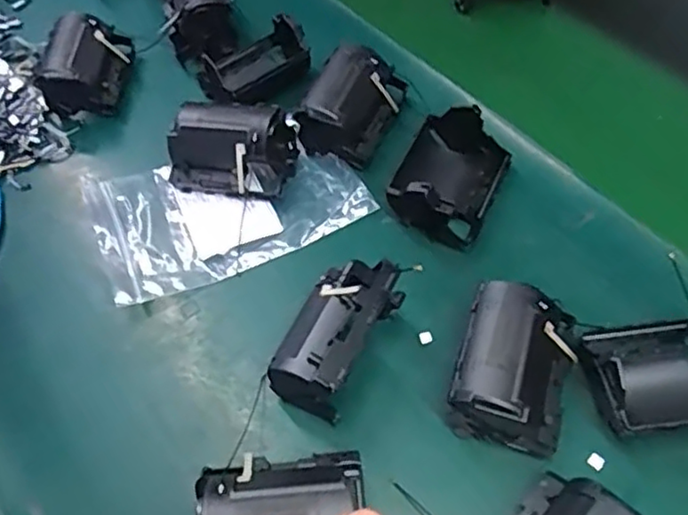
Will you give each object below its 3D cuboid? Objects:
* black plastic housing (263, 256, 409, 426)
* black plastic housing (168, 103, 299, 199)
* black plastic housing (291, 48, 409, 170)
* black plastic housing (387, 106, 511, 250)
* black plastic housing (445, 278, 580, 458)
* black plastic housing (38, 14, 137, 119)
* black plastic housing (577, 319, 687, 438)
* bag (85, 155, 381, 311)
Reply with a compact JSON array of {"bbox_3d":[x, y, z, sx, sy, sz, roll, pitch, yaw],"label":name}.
[{"bbox_3d":[-0.003,0.038,0.309,0.043,0.047,0.075,23,58,18],"label":"black plastic housing"},{"bbox_3d":[-0.067,-0.065,0.391,0.068,0.040,0.045,7,54,9],"label":"black plastic housing"},{"bbox_3d":[0.006,-0.094,0.406,0.045,0.040,0.065,19,57,17],"label":"black plastic housing"},{"bbox_3d":[0.061,-0.047,0.369,0.052,0.038,0.073,19,57,17],"label":"black plastic housing"},{"bbox_3d":[0.078,0.050,0.297,0.050,0.041,0.068,16,56,15],"label":"black plastic housing"},{"bbox_3d":[-0.177,-0.133,0.447,0.046,0.044,0.070,-4,54,2],"label":"black plastic housing"},{"bbox_3d":[0.149,0.049,0.291,0.072,0.044,0.054,-4,54,1],"label":"black plastic housing"},{"bbox_3d":[-0.068,-0.032,0.388,0.153,0.013,0.096,-19,55,-10],"label":"bag"}]

